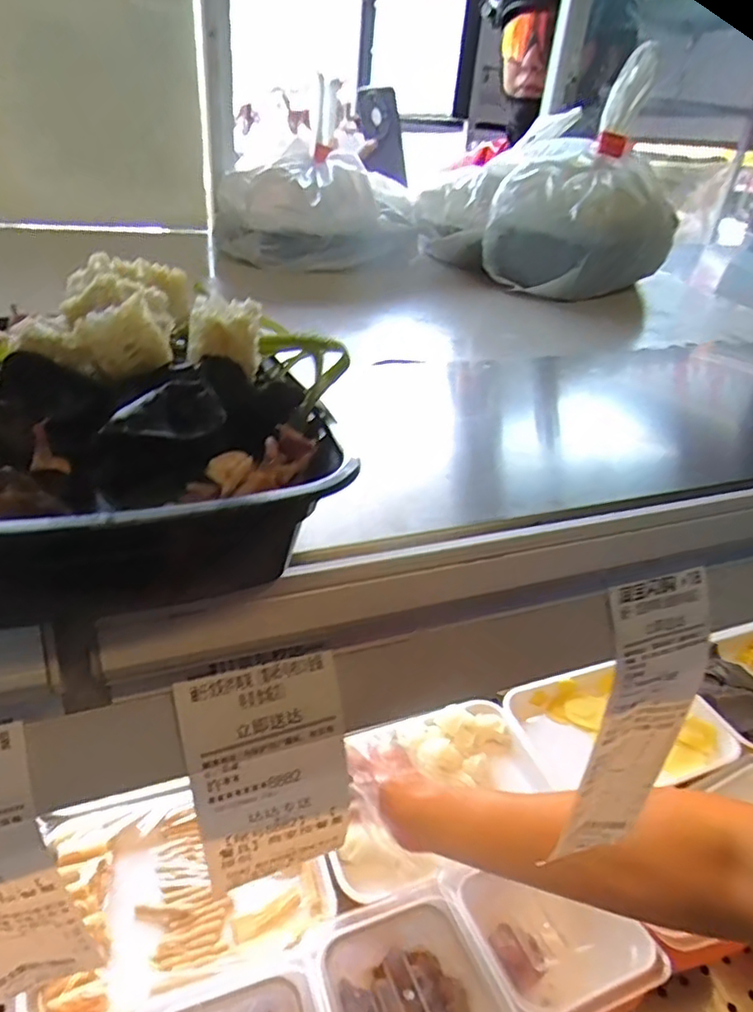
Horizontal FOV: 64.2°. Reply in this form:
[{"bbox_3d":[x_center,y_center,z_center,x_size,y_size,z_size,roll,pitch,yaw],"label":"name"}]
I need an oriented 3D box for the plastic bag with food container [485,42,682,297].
[{"bbox_3d":[0.228,-0.342,0.650,0.197,0.206,0.145,-22,40,-39],"label":"plastic bag with food container"}]

